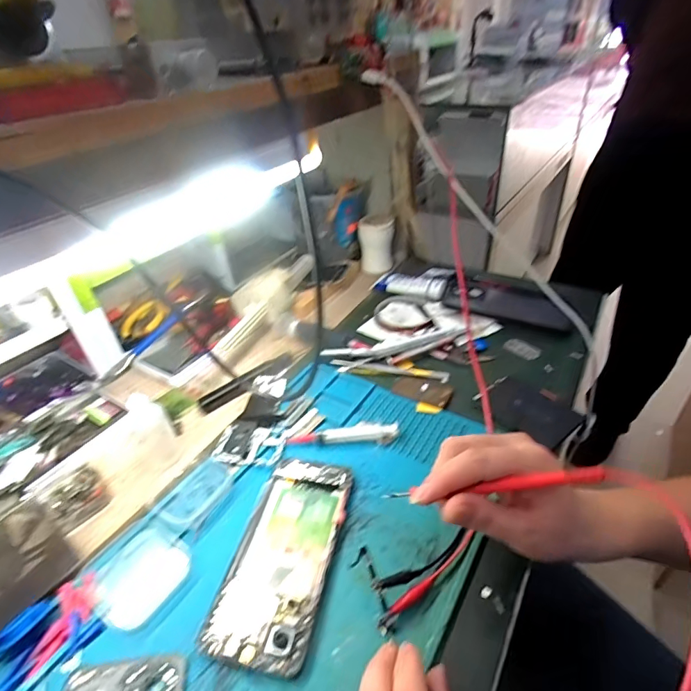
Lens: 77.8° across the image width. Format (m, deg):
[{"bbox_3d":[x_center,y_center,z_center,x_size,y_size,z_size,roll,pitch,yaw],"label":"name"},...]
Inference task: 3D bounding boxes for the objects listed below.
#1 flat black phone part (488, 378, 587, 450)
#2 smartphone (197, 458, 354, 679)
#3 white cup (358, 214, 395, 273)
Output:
[{"bbox_3d":[0.188,0.064,0.434,0.062,0.009,0.086,-32,42,-30],"label":"flat black phone part"},{"bbox_3d":[-0.045,0.155,0.332,0.072,0.007,0.157,7,38,14],"label":"smartphone"},{"bbox_3d":[0.051,-0.168,0.703,0.055,0.082,0.057,-2,36,2],"label":"white cup"}]

